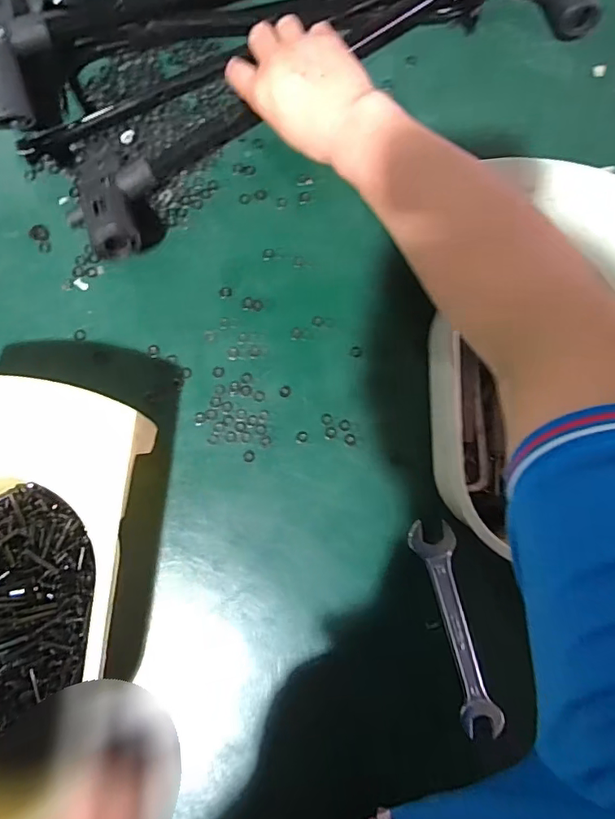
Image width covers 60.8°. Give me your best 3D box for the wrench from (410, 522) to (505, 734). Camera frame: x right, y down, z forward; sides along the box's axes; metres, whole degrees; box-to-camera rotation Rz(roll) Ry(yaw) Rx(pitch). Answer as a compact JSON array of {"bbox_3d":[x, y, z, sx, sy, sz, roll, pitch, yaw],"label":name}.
[{"bbox_3d":[0.123,0.178,0.431,0.035,0.010,0.171,-15,86,-6],"label":"wrench"}]

